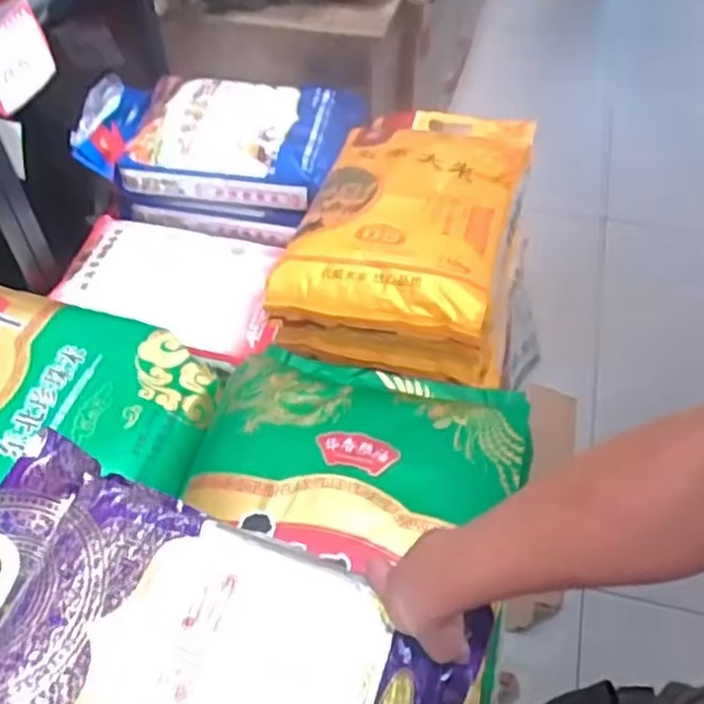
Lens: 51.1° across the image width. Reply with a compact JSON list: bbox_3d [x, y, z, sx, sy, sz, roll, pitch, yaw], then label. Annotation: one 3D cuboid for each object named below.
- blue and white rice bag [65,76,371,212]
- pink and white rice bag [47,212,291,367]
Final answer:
[{"bbox_3d":[-0.242,-0.429,1.373,0.472,0.118,0.300,8,51,9],"label":"blue and white rice bag"},{"bbox_3d":[-0.282,-0.125,1.237,0.368,0.072,0.240,14,52,13],"label":"pink and white rice bag"}]

